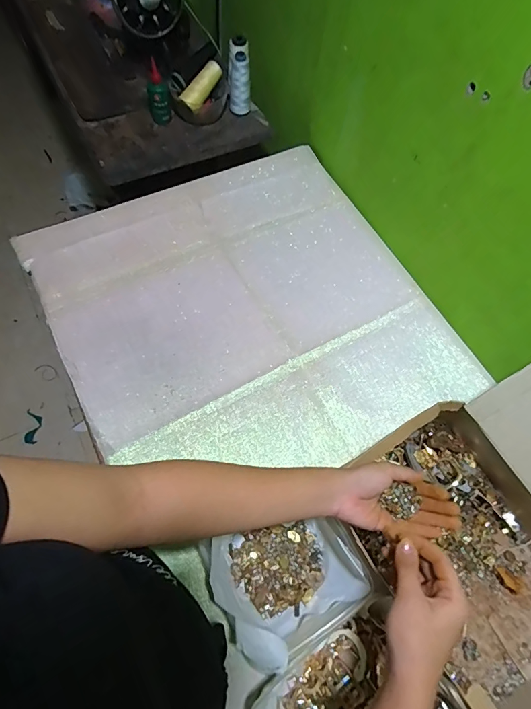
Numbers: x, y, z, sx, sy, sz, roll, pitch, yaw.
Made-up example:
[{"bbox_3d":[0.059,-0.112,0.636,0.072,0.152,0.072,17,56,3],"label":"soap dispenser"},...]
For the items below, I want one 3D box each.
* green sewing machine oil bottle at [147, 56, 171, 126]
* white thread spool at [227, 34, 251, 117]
[{"bbox_3d":[-0.219,-0.532,0.787,0.041,0.105,0.032,-11,66,-9],"label":"green sewing machine oil bottle"},{"bbox_3d":[-0.056,-0.589,0.824,0.047,0.138,0.052,-3,42,-5],"label":"white thread spool"}]

